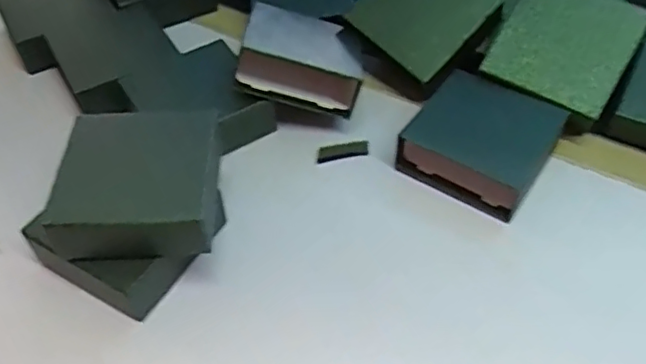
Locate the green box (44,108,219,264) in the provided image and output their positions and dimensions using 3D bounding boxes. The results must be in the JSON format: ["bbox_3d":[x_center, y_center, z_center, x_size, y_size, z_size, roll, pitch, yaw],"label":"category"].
[{"bbox_3d":[-0.117,0.002,0.376,0.097,0.035,0.089,-4,49,0],"label":"green box"}]

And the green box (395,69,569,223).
[{"bbox_3d":[0.115,-0.032,0.438,0.089,0.033,0.088,28,56,24],"label":"green box"}]

